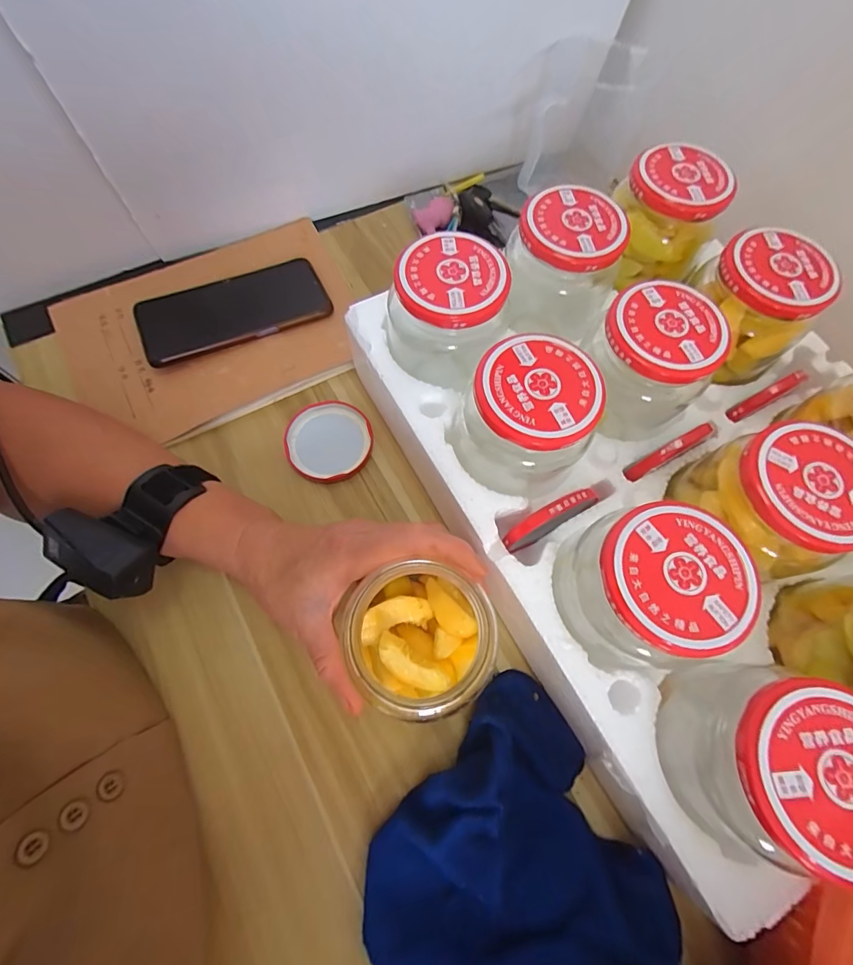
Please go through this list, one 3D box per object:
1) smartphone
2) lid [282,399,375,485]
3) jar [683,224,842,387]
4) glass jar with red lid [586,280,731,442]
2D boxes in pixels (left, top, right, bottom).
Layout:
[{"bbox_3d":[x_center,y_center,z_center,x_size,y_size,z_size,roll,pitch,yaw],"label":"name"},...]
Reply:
[{"bbox_3d":[-0.175,-0.157,0.396,0.163,0.011,0.072,-21,71,-12],"label":"smartphone"},{"bbox_3d":[-0.081,-0.035,0.363,0.069,0.008,0.071,0,68,1],"label":"lid"},{"bbox_3d":[0.227,-0.122,0.304,0.066,0.070,0.073,-30,72,-12],"label":"jar"},{"bbox_3d":[0.144,-0.077,0.290,0.070,0.078,0.065,0,68,-1],"label":"glass jar with red lid"}]

